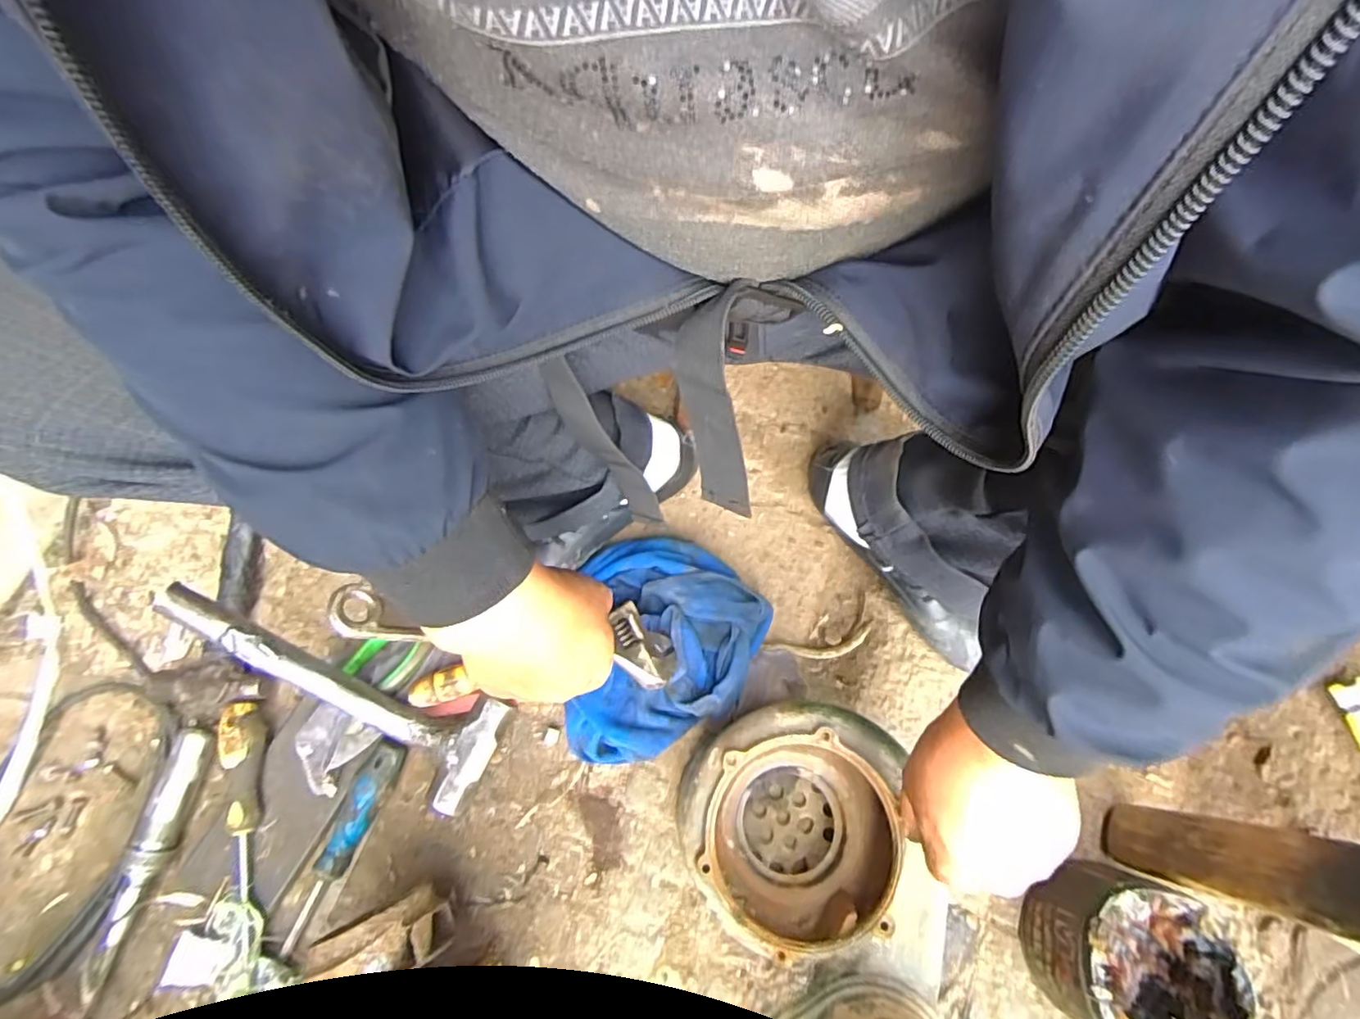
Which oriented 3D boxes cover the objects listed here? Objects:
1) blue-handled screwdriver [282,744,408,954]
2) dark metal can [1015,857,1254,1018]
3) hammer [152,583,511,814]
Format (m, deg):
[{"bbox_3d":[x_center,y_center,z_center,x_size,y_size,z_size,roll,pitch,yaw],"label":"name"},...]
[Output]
[{"bbox_3d":[-0.302,0.294,0.549,0.031,0.032,0.181,26,75,8],"label":"blue-handled screwdriver"},{"bbox_3d":[0.354,0.354,0.492,0.115,0.094,0.113,0,73,1],"label":"dark metal can"},{"bbox_3d":[-0.298,0.149,0.538,0.296,0.042,0.101,32,75,-9],"label":"hammer"}]

